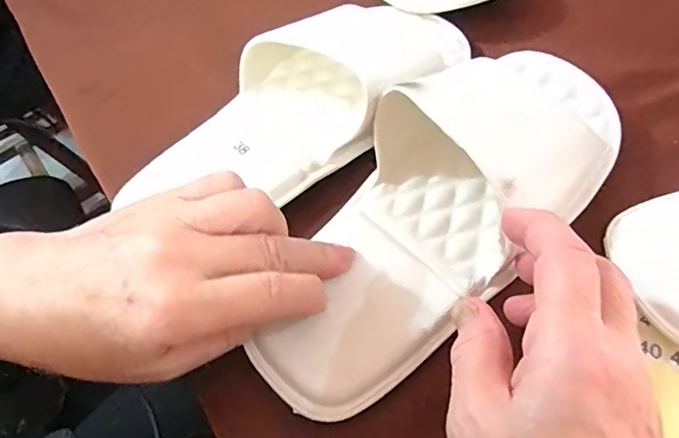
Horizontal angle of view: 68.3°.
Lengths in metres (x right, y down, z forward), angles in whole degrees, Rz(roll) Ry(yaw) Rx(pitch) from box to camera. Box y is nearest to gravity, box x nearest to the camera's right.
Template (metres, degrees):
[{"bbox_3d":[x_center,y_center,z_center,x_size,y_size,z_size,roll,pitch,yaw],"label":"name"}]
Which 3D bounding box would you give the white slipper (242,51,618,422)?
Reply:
[{"bbox_3d":[0.050,-0.011,0.242,0.100,0.052,0.231,36,77,21],"label":"white slipper"}]

